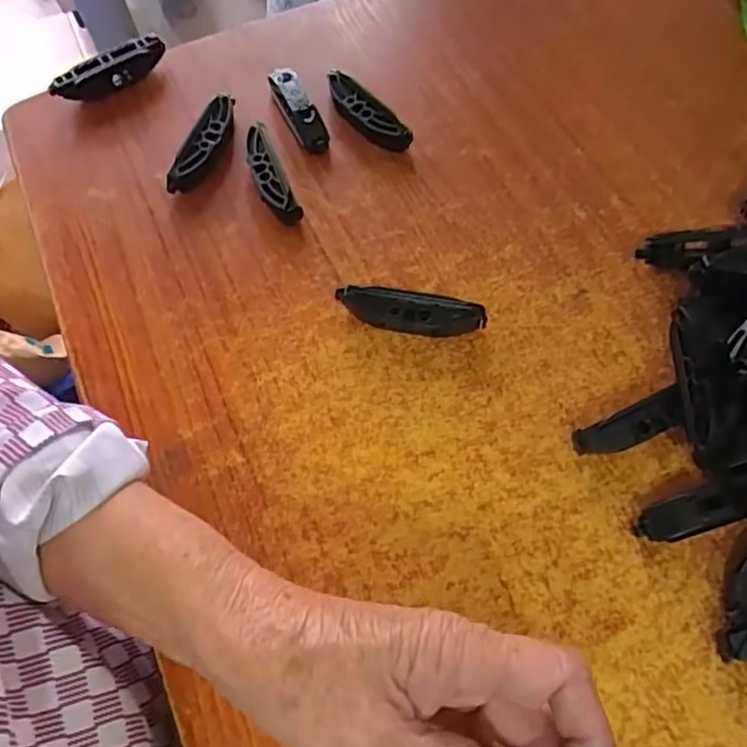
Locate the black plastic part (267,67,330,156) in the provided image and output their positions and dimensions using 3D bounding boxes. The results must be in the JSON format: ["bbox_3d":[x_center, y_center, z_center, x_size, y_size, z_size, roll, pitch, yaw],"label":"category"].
[{"bbox_3d":[-0.051,-0.176,0.421,0.016,0.024,0.071,-24,65,-9],"label":"black plastic part"}]

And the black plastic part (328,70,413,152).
[{"bbox_3d":[-0.006,-0.170,0.415,0.017,0.023,0.073,-42,69,-16],"label":"black plastic part"}]

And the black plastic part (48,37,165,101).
[{"bbox_3d":[-0.182,-0.207,0.437,0.079,0.026,0.016,-23,65,-8],"label":"black plastic part"}]

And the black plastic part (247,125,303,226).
[{"bbox_3d":[-0.065,-0.123,0.395,0.019,0.020,0.070,-22,64,-8],"label":"black plastic part"}]

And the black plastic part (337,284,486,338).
[{"bbox_3d":[0.020,-0.033,0.345,0.080,0.021,0.016,9,65,8],"label":"black plastic part"}]

